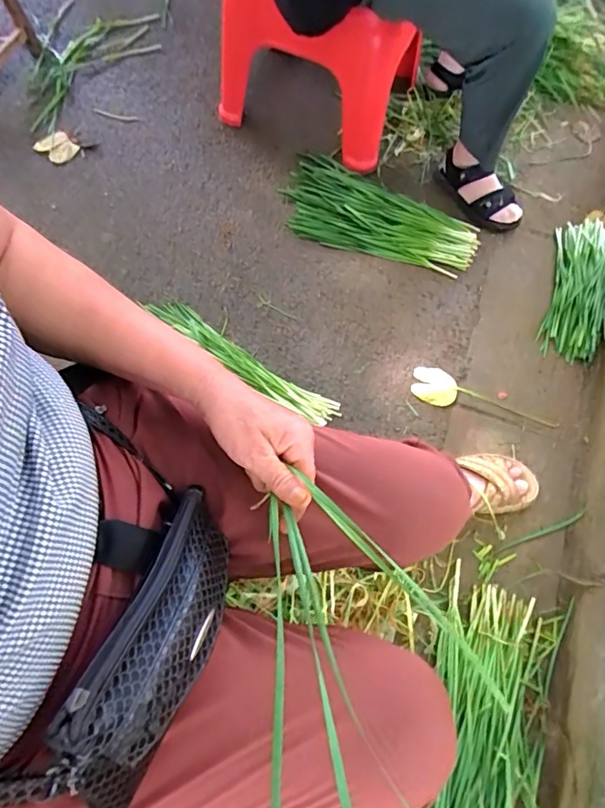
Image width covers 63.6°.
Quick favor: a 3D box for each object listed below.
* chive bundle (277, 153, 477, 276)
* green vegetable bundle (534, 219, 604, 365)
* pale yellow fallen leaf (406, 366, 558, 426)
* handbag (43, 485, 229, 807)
[{"bbox_3d":[0.170,-0.423,1.101,0.455,0.039,0.235,23,68,8],"label":"chive bundle"},{"bbox_3d":[0.590,-0.245,1.034,0.125,0.063,0.337,17,68,5],"label":"green vegetable bundle"},{"bbox_3d":[0.349,-0.013,0.937,0.277,0.029,0.075,12,67,4],"label":"pale yellow fallen leaf"},{"bbox_3d":[-0.092,0.149,0.326,0.059,0.083,0.186,14,37,4],"label":"handbag"}]

